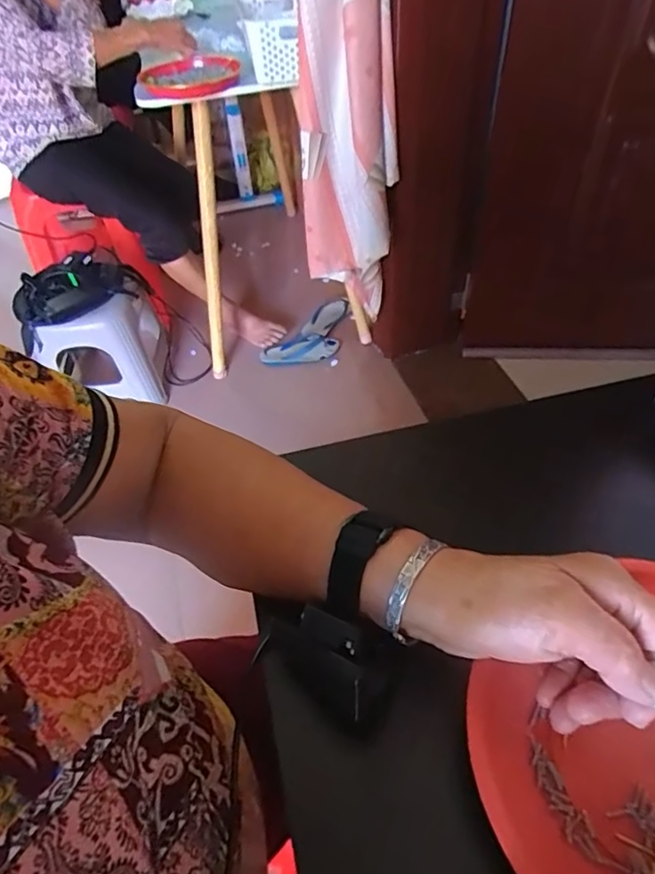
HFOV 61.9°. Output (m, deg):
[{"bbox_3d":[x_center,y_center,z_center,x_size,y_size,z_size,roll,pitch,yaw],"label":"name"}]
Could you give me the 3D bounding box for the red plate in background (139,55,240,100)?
[{"bbox_3d":[-0.286,-0.787,1.182,0.198,0.029,0.224,-1,49,4],"label":"red plate in background"}]

